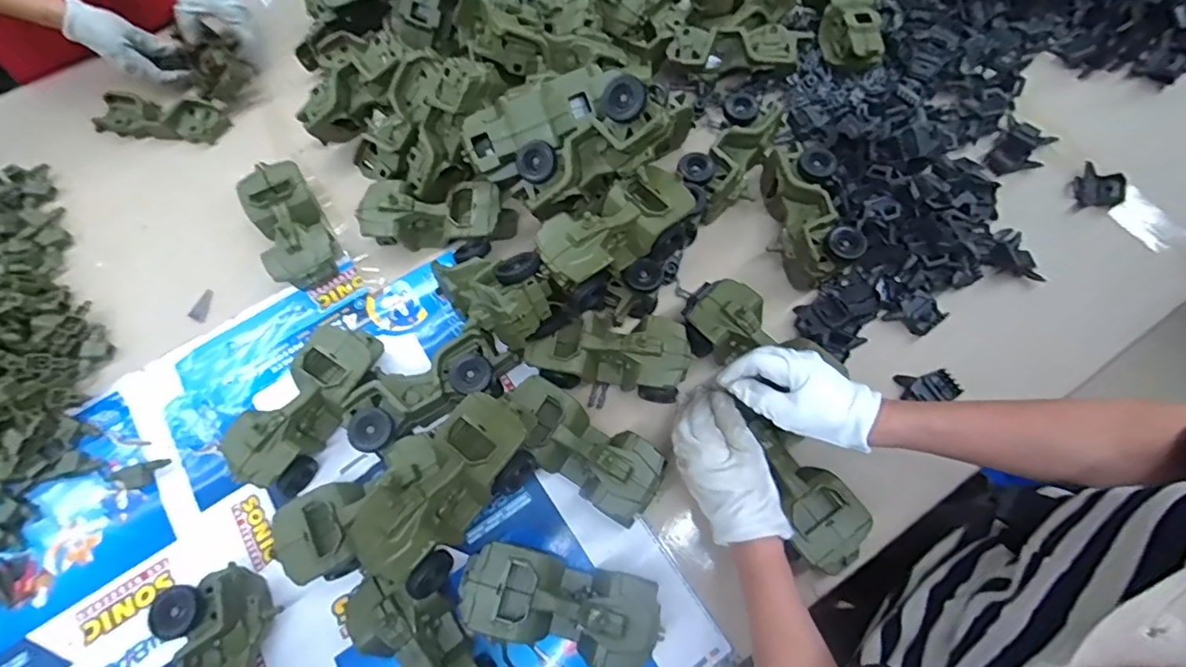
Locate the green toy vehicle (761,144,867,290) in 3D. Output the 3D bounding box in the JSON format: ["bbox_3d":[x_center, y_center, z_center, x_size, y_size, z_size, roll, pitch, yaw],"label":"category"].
[{"bbox_3d":[0.258,-0.149,0.676,0.087,0.065,0.189,-5,68,-1],"label":"green toy vehicle"}]

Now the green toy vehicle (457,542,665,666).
[{"bbox_3d":[-0.032,0.255,0.527,0.184,0.080,0.078,13,69,5],"label":"green toy vehicle"}]

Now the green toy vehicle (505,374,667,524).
[{"bbox_3d":[-0.011,0.120,0.583,0.176,0.080,0.080,34,72,13],"label":"green toy vehicle"}]

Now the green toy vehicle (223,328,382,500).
[{"bbox_3d":[-0.301,0.079,0.605,0.077,0.082,0.187,30,71,12],"label":"green toy vehicle"}]

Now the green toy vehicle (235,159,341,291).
[{"bbox_3d":[-0.382,-0.134,0.704,0.080,0.067,0.178,-30,71,-11],"label":"green toy vehicle"}]

